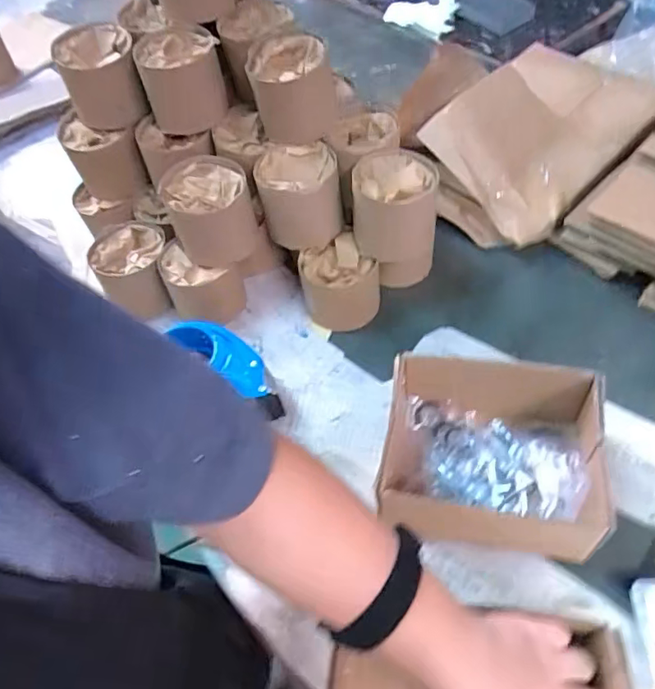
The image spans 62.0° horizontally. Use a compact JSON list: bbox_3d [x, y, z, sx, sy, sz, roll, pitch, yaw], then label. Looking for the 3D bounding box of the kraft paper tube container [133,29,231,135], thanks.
[{"bbox_3d":[-0.172,-0.316,0.654,0.093,0.085,0.092,-18,55,-6],"label":"kraft paper tube container"}]

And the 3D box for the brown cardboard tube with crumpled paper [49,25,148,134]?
[{"bbox_3d":[-0.274,-0.325,0.669,0.091,0.089,0.094,-26,56,-11],"label":"brown cardboard tube with crumpled paper"}]

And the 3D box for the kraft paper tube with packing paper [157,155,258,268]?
[{"bbox_3d":[-0.134,-0.152,0.633,0.094,0.085,0.089,-18,55,-6],"label":"kraft paper tube with packing paper"}]

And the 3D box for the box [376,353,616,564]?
[{"bbox_3d":[0.151,0.102,0.508,0.176,0.098,0.149,5,56,10],"label":"box"}]

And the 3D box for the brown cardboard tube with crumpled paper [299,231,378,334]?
[{"bbox_3d":[0.015,-0.072,0.660,0.092,0.085,0.086,-4,55,4],"label":"brown cardboard tube with crumpled paper"}]

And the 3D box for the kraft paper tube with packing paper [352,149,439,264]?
[{"bbox_3d":[0.075,-0.154,0.614,0.091,0.082,0.090,-2,55,5],"label":"kraft paper tube with packing paper"}]

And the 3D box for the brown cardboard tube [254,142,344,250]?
[{"bbox_3d":[-0.032,-0.171,0.632,0.093,0.081,0.092,-9,55,1],"label":"brown cardboard tube"}]

